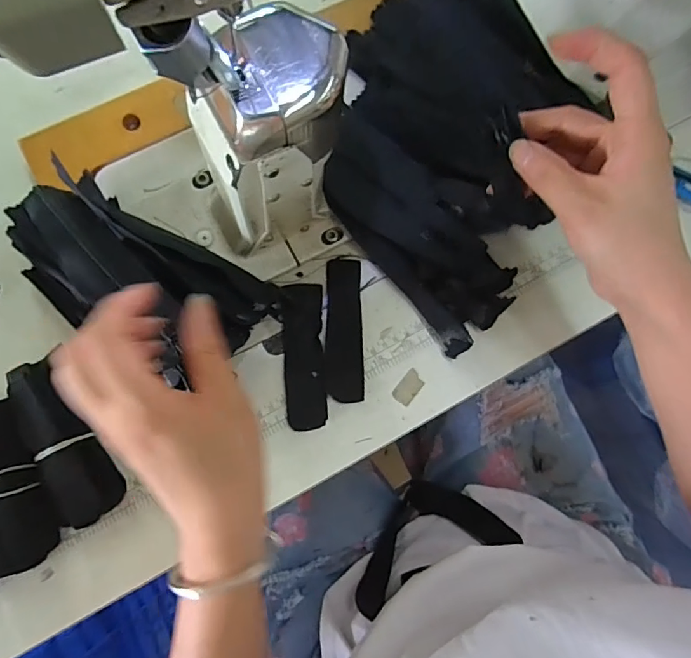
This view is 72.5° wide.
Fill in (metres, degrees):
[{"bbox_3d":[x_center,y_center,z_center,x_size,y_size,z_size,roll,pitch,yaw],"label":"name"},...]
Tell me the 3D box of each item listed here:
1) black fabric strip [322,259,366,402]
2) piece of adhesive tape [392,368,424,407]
[{"bbox_3d":[-0.002,0.000,0.373,0.030,0.007,0.112,-2,78,-2],"label":"black fabric strip"},{"bbox_3d":[0.050,0.045,0.367,0.016,0.004,0.027,38,80,7],"label":"piece of adhesive tape"}]

